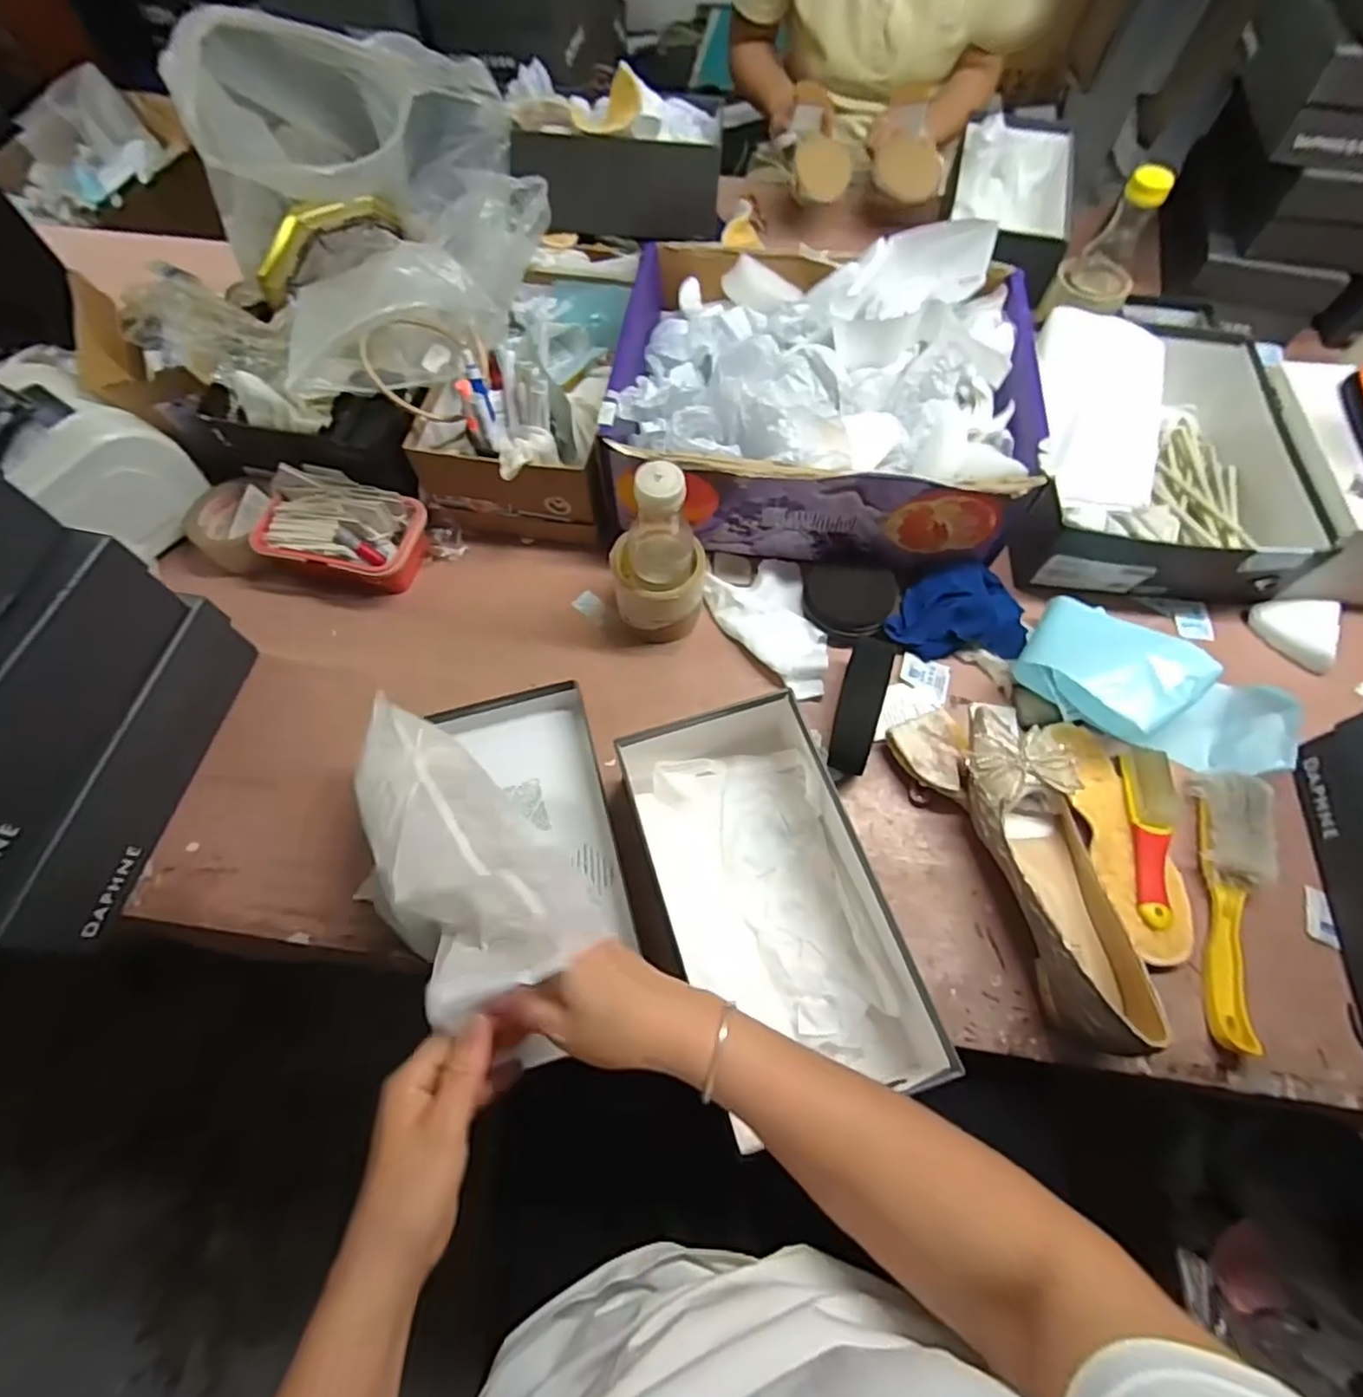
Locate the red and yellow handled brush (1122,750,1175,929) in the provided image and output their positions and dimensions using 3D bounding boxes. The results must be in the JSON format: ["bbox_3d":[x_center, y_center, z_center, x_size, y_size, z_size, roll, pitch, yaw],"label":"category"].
[{"bbox_3d":[0.405,0.115,0.556,0.032,0.021,0.158,13,66,6],"label":"red and yellow handled brush"}]

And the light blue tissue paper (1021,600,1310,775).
[{"bbox_3d":[0.434,-0.003,0.588,0.229,0.083,0.121,26,68,12],"label":"light blue tissue paper"}]

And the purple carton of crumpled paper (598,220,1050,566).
[{"bbox_3d":[0.139,-0.322,0.670,0.400,0.160,0.314,7,65,3],"label":"purple carton of crumpled paper"}]

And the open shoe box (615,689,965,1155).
[{"bbox_3d":[0.071,0.154,0.509,0.182,0.079,0.308,-18,66,-8],"label":"open shoe box"}]

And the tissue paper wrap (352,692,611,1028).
[{"bbox_3d":[-0.163,0.107,0.462,0.112,0.066,0.257,-38,54,-16],"label":"tissue paper wrap"}]

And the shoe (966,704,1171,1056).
[{"bbox_3d":[0.299,0.127,0.528,0.098,0.077,0.281,-4,65,-1],"label":"shoe"}]

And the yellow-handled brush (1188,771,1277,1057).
[{"bbox_3d":[0.460,0.166,0.526,0.051,0.027,0.225,14,66,6],"label":"yellow-handled brush"}]

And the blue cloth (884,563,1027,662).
[{"bbox_3d":[0.276,-0.091,0.645,0.134,0.038,0.101,11,66,5],"label":"blue cloth"}]

